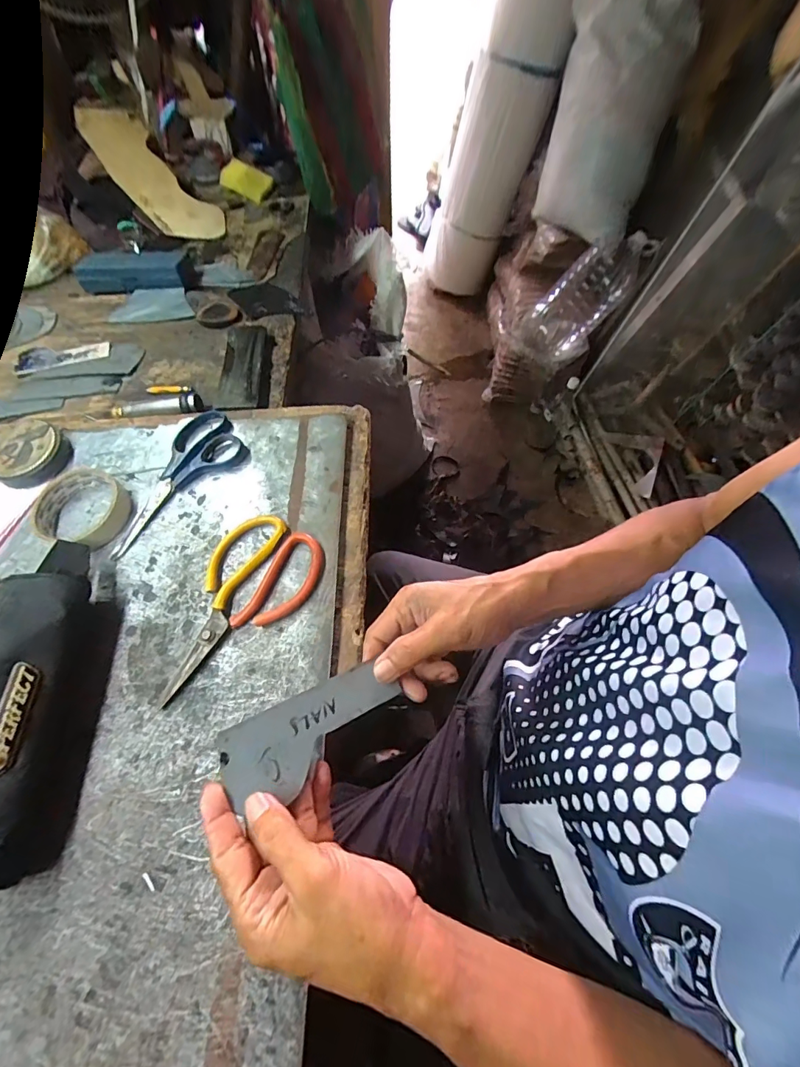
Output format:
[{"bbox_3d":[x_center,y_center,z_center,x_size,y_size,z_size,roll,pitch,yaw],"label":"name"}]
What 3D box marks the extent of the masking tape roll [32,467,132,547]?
[{"bbox_3d":[-0.316,-0.026,0.435,0.082,0.025,0.078,1,63,-1],"label":"masking tape roll"}]

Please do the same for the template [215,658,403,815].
[{"bbox_3d":[-0.059,0.130,0.296,0.119,0.009,0.051,-25,61,-32],"label":"template"}]

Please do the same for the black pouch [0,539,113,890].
[{"bbox_3d":[-0.297,0.120,0.332,0.091,0.081,0.246,-3,63,-1],"label":"black pouch"}]

